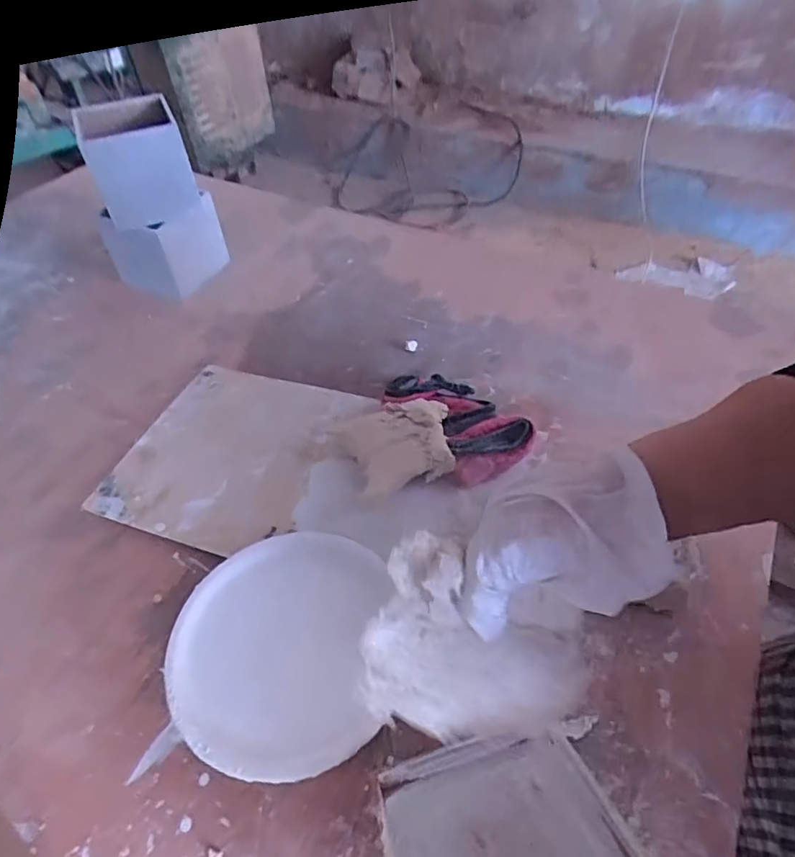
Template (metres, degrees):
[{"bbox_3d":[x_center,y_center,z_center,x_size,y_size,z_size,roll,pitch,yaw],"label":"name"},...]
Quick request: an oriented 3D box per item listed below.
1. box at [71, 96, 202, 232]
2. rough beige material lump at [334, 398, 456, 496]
[{"bbox_3d":[-0.338,-0.352,0.733,0.117,0.108,0.124,-20,49,-14],"label":"box"},{"bbox_3d":[0.002,0.018,0.559,0.110,0.049,0.101,-2,47,2],"label":"rough beige material lump"}]

